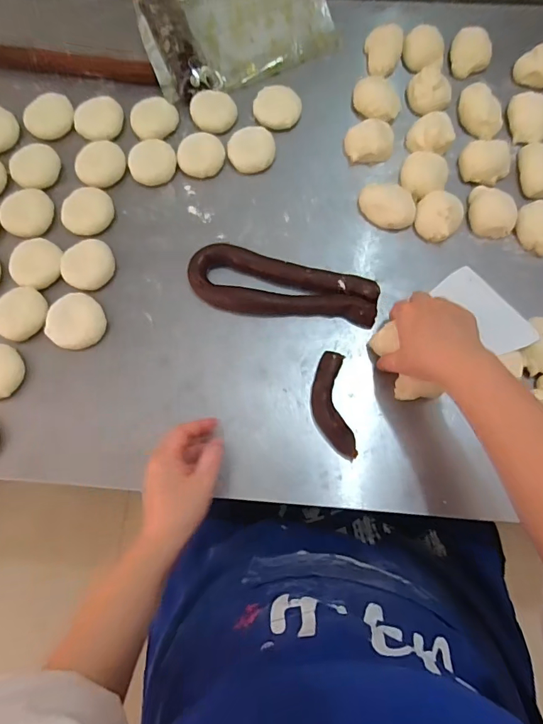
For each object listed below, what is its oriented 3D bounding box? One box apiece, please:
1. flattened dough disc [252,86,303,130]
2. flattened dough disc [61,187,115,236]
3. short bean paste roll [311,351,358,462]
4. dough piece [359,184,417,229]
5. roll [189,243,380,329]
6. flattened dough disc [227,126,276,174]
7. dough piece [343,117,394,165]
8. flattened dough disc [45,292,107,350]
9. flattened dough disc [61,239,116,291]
[{"bbox_3d":[0.009,-0.375,0.663,0.067,0.009,0.075,-4,75,0],"label":"flattened dough disc"},{"bbox_3d":[-0.252,-0.207,0.621,0.068,0.012,0.067,0,75,1],"label":"flattened dough disc"},{"bbox_3d":[0.072,0.053,0.543,0.044,0.022,0.126,-7,75,-1],"label":"short bean paste roll"},{"bbox_3d":[0.156,-0.211,0.607,0.077,0.027,0.057,36,78,10],"label":"dough piece"},{"bbox_3d":[0.013,-0.092,0.584,0.241,0.023,0.076,15,76,5],"label":"roll"},{"bbox_3d":[-0.027,-0.299,0.637,0.065,0.016,0.061,-3,75,0],"label":"flattened dough disc"},{"bbox_3d":[0.138,-0.306,0.632,0.066,0.030,0.059,0,75,1],"label":"dough piece"},{"bbox_3d":[-0.249,-0.051,0.578,0.072,0.012,0.071,0,75,1],"label":"flattened dough disc"},{"bbox_3d":[-0.241,-0.129,0.596,0.061,0.014,0.069,28,77,8],"label":"flattened dough disc"}]

